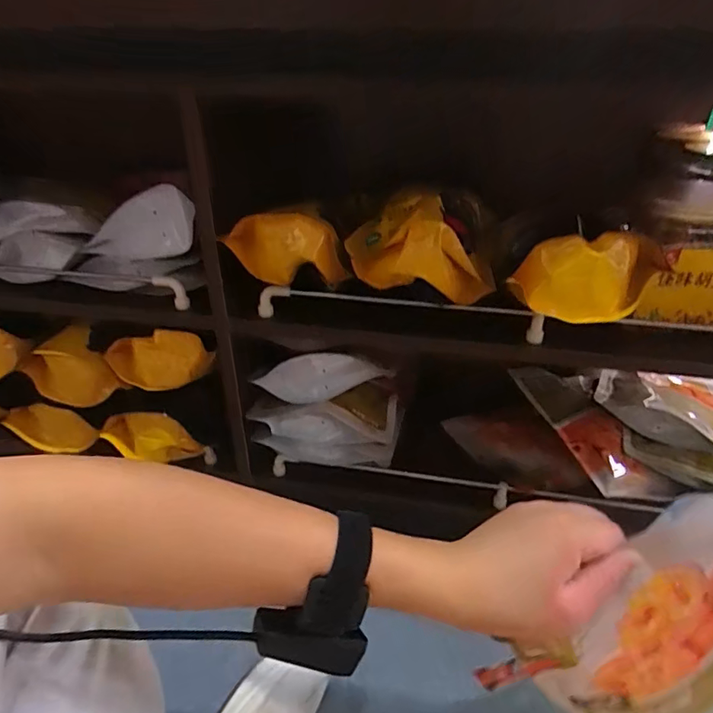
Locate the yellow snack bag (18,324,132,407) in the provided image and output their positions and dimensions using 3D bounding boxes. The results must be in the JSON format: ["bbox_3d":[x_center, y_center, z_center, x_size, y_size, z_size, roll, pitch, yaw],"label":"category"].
[{"bbox_3d":[-0.311,0.011,0.566,0.119,0.087,0.030,4,31,7],"label":"yellow snack bag"}]

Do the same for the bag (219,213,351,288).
[{"bbox_3d":[-0.063,-0.094,0.447,0.107,0.059,0.020,6,31,10],"label":"bag"}]

